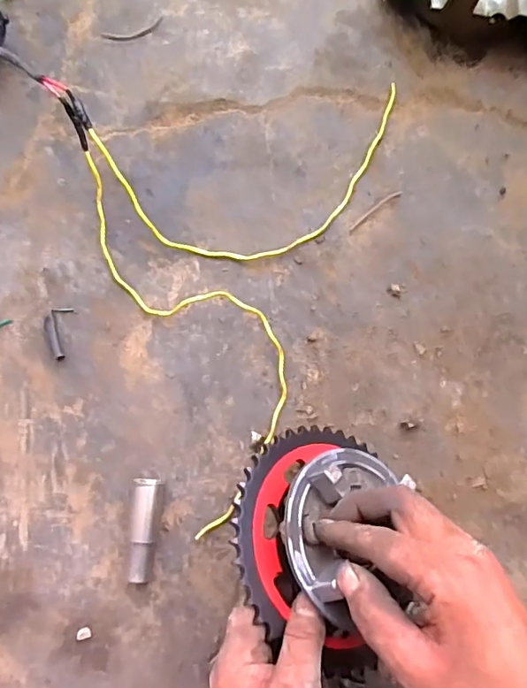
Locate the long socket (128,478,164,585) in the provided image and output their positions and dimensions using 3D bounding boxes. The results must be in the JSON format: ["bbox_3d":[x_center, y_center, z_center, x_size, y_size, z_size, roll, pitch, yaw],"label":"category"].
[{"bbox_3d":[-0.094,0.148,0.415,0.022,0.018,0.078,1,81,-1],"label":"long socket"}]

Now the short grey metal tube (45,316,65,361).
[{"bbox_3d":[-0.181,-0.005,0.449,0.009,0.007,0.041,-22,82,-4],"label":"short grey metal tube"}]

